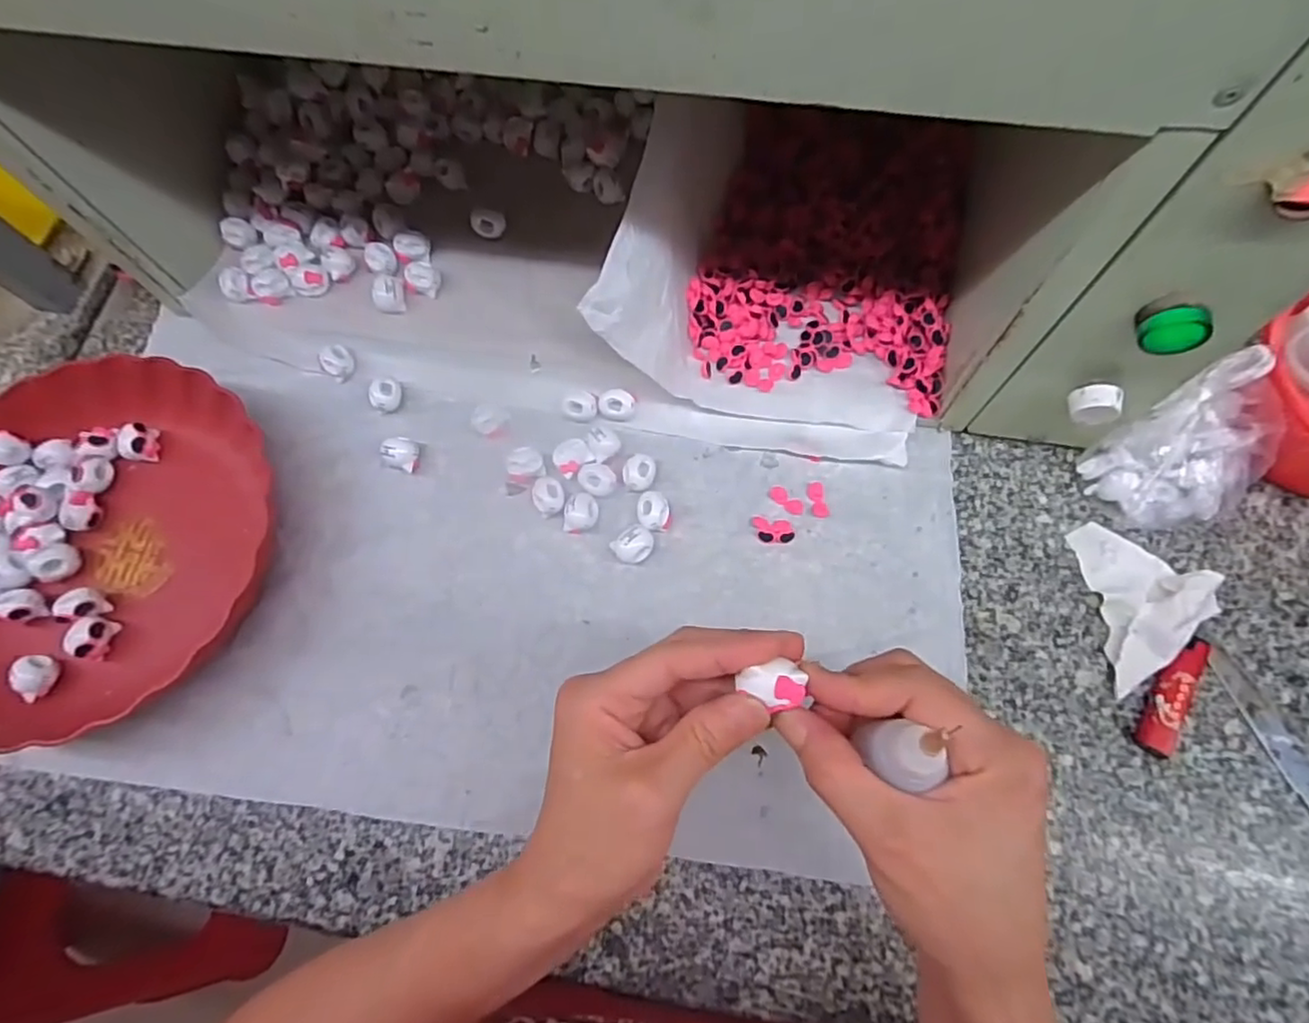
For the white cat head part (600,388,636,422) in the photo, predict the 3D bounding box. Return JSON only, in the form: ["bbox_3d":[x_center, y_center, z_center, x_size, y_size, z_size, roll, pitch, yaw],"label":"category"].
[{"bbox_3d":[-0.026,-0.074,0.448,0.022,0.019,0.019,16,71,8],"label":"white cat head part"}]

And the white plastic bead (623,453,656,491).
[{"bbox_3d":[-0.010,-0.024,0.432,0.020,0.019,0.025,11,71,6],"label":"white plastic bead"}]

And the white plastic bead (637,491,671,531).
[{"bbox_3d":[0.000,0.001,0.423,0.022,0.019,0.024,0,70,2],"label":"white plastic bead"}]

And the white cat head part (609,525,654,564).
[{"bbox_3d":[-0.013,0.022,0.414,0.026,0.019,0.018,-39,73,-11],"label":"white cat head part"}]

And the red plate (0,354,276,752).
[{"bbox_3d":[-0.364,0.022,0.411,0.224,0.047,0.229,-1,70,2],"label":"red plate"}]

